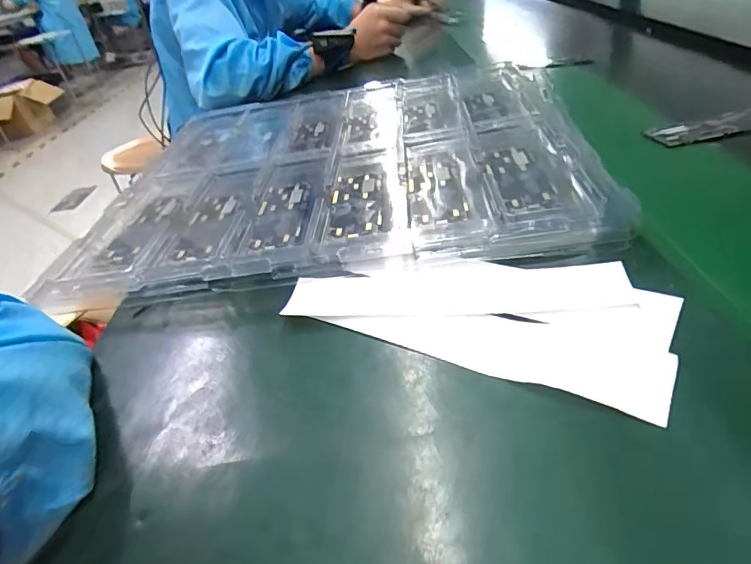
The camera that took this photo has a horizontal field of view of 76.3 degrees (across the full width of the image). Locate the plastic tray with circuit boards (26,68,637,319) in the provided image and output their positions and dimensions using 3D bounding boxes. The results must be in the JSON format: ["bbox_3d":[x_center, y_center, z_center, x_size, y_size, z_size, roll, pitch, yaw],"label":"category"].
[{"bbox_3d":[-0.045,-0.130,0.480,0.456,0.029,0.429,-10,39,2],"label":"plastic tray with circuit boards"}]

